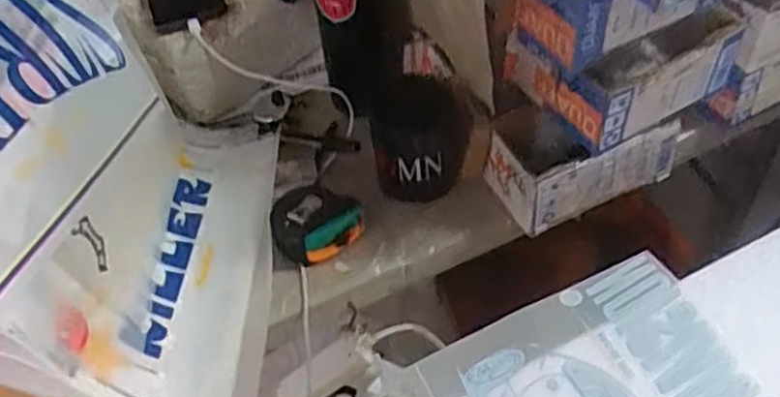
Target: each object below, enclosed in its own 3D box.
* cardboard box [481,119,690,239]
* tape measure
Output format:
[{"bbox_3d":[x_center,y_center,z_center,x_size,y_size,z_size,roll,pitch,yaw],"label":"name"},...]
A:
[{"bbox_3d":[0.181,-0.042,0.697,0.168,0.073,0.083,-22,51,-13],"label":"cardboard box"},{"bbox_3d":[-0.074,0.018,0.696,0.071,0.044,0.075,-3,50,3],"label":"tape measure"}]

